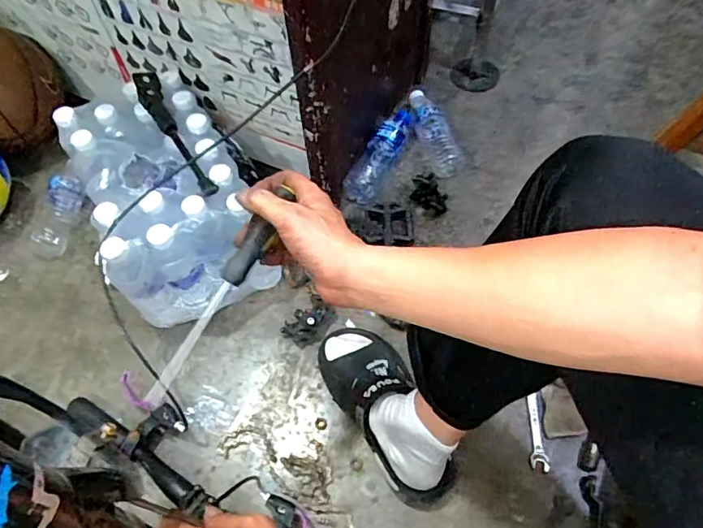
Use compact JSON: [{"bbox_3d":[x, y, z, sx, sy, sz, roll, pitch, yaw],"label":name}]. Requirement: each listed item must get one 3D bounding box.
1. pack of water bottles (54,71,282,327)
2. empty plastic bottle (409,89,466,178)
[{"bbox_3d":[-0.301,-0.116,0.822,0.223,0.196,0.332,-25,62,-12],"label":"pack of water bottles"},{"bbox_3d":[0.168,-0.278,1.019,0.066,0.056,0.222,-14,60,-5],"label":"empty plastic bottle"}]

